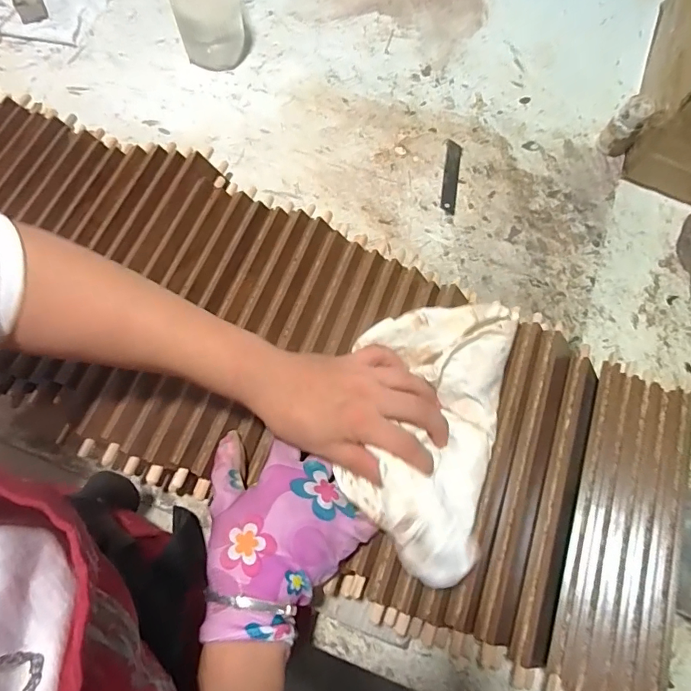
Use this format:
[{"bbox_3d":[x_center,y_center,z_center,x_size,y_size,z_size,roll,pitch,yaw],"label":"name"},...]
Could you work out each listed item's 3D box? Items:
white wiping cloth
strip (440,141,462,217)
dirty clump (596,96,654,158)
[{"bbox_3d":[0.060,0.058,0.336,0.111,0.049,0.205,13,68,2],"label":"white wiping cloth"},{"bbox_3d":[0.120,-0.193,0.507,0.017,0.004,0.096,11,72,2],"label":"strip"},{"bbox_3d":[0.314,-0.244,0.498,0.034,0.064,0.026,41,75,11],"label":"dirty clump"}]

